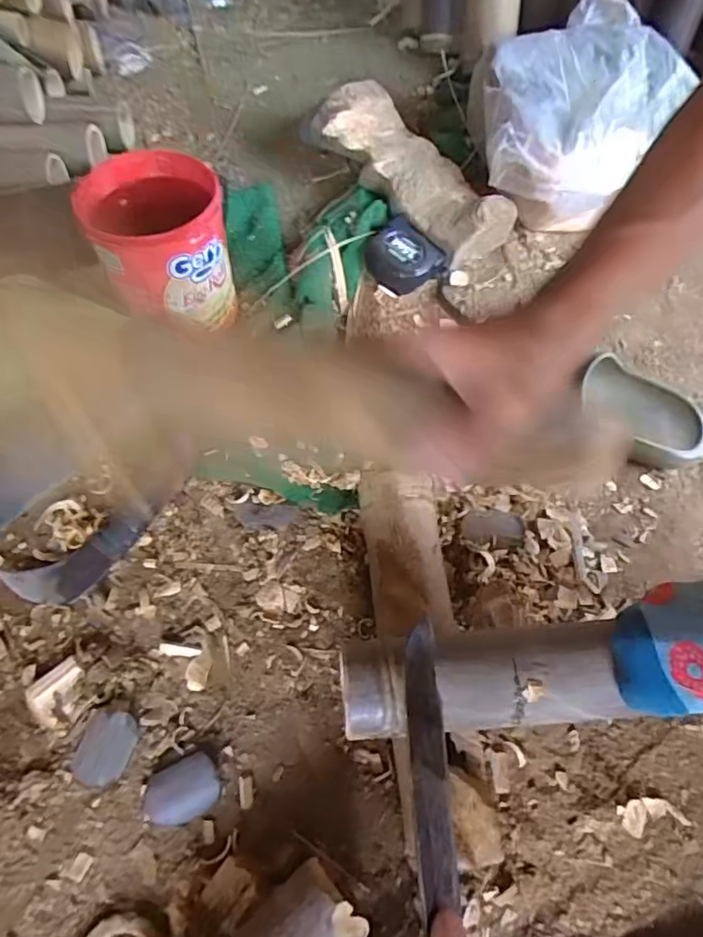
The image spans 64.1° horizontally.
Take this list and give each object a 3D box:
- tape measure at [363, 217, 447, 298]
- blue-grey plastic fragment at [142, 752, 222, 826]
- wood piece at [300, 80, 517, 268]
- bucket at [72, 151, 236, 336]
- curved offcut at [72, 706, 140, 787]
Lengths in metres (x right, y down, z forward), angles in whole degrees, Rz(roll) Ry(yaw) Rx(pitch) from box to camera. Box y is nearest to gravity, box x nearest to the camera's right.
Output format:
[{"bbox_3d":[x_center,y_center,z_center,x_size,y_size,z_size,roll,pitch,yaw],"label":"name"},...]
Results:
[{"bbox_3d":[0.061,-0.264,0.706,0.088,0.042,0.086,-37,71,-18],"label":"tape measure"},{"bbox_3d":[-0.138,0.260,0.453,0.058,0.008,0.042,-25,67,-14],"label":"blue-grey plastic fragment"},{"bbox_3d":[0.062,-0.408,0.752,0.107,0.089,0.343,-37,70,-18],"label":"wood piece"},{"bbox_3d":[-0.199,-0.240,0.602,0.131,0.121,0.148,-11,65,-8],"label":"bucket"},{"bbox_3d":[-0.202,0.229,0.463,0.043,0.007,0.055,13,64,4],"label":"curved offcut"}]

